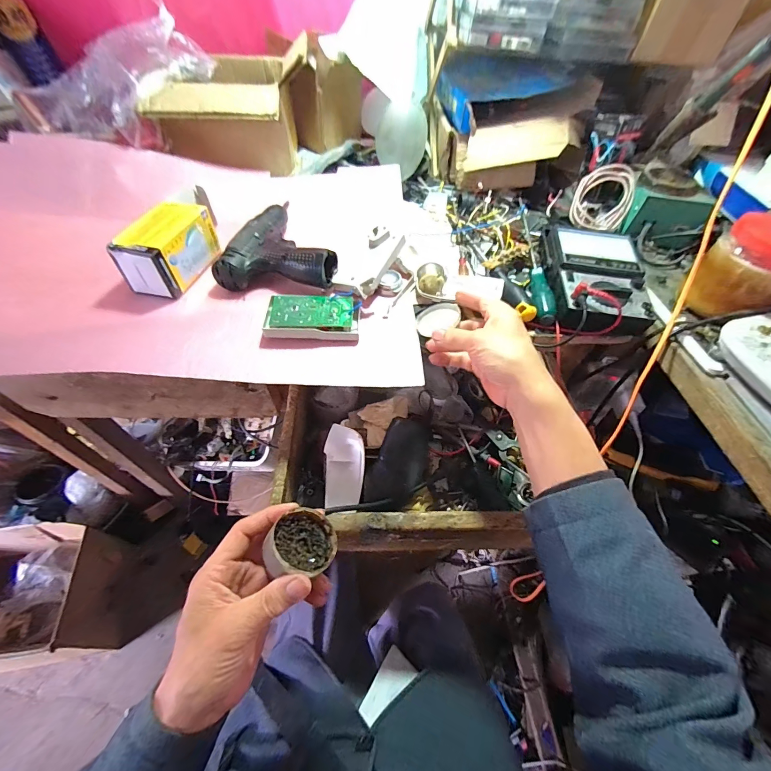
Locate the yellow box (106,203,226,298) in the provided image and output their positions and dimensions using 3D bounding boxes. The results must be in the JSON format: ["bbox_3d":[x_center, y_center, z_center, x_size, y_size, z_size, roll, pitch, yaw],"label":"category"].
[{"bbox_3d":[-0.287,-0.181,0.467,0.069,0.070,0.123,14,53,6],"label":"yellow box"}]

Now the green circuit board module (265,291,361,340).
[{"bbox_3d":[-0.089,-0.086,0.440,0.112,0.026,0.063,0,53,-4],"label":"green circuit board module"}]

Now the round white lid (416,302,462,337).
[{"bbox_3d":[0.067,-0.084,0.441,0.055,0.005,0.046,-15,50,18],"label":"round white lid"}]

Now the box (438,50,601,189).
[{"bbox_3d":[0.213,-0.473,0.634,0.216,0.154,0.227,1,53,-3],"label":"box"}]

